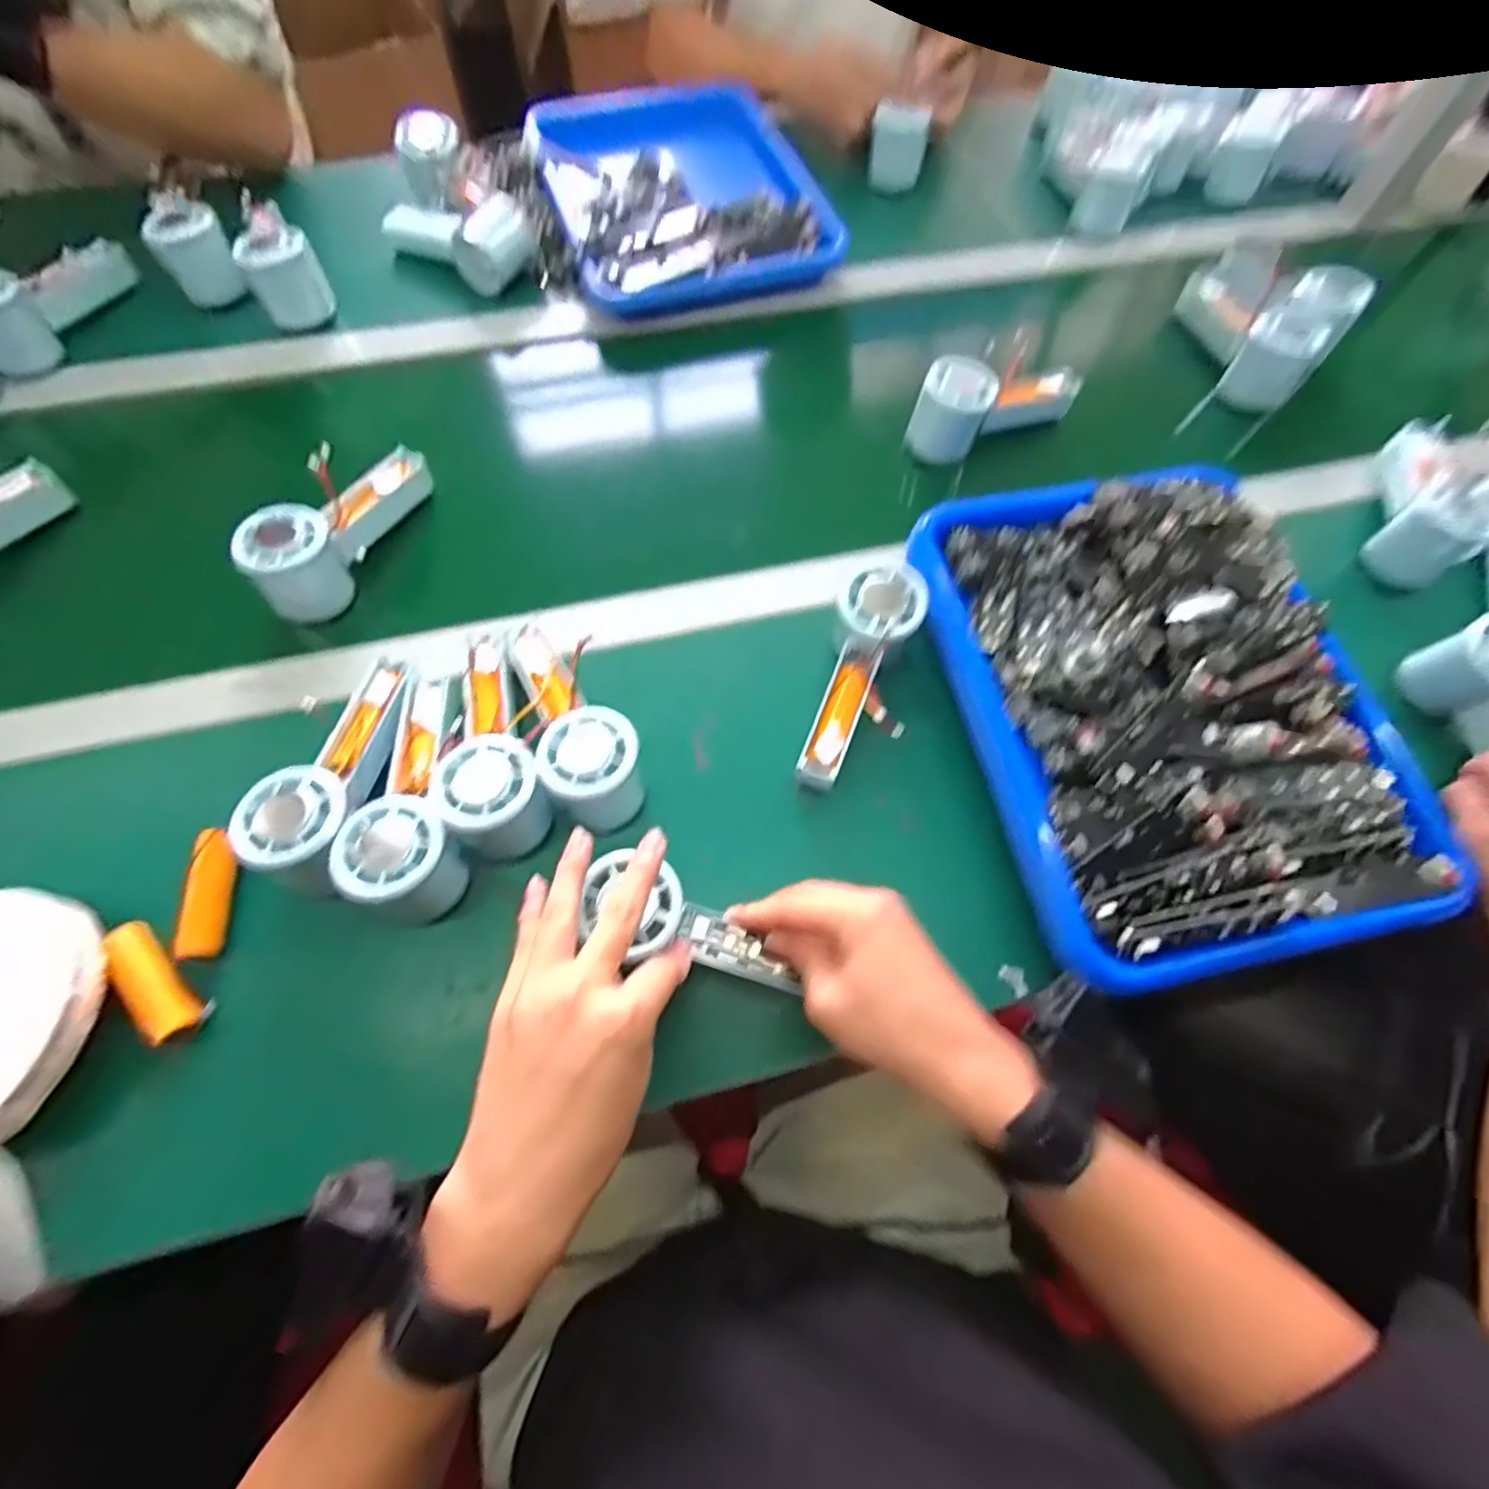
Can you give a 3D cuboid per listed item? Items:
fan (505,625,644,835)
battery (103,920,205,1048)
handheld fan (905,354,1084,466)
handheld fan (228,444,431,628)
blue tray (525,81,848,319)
[{"bbox_3d":[-0.109,-0.022,0.438,0.059,0.055,0.152,-19,66,-12],"label":"fan"},{"bbox_3d":[-0.331,0.129,0.377,0.021,0.025,0.075,-40,72,-19],"label":"battery"},{"bbox_3d":[0.211,-0.292,0.576,0.150,0.058,0.052,-23,67,-13],"label":"handheld fan"},{"bbox_3d":[-0.294,-0.162,0.498,0.065,0.057,0.162,14,64,4],"label":"handheld fan"},{"bbox_3d":[-0.065,-0.557,0.692,0.247,0.049,0.320,-17,66,-11],"label":"blue tray"}]

